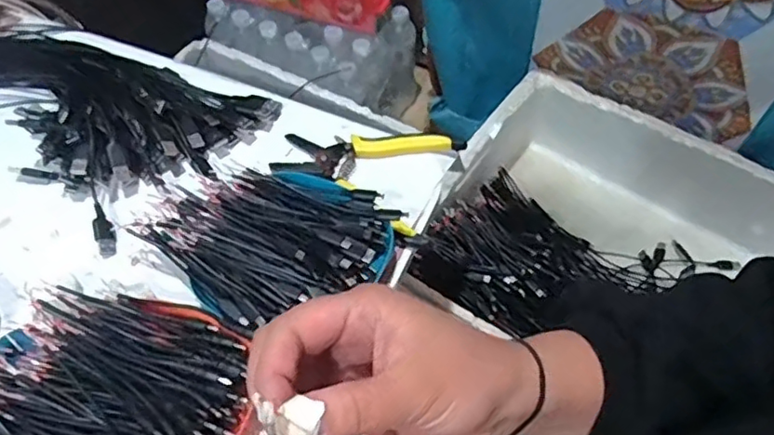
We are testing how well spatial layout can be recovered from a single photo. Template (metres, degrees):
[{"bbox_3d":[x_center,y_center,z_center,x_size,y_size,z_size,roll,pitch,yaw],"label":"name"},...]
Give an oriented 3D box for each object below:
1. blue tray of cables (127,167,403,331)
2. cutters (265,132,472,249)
[{"bbox_3d":[-0.085,0.018,0.481,0.161,0.050,0.153,-34,64,-21],"label":"blue tray of cables"},{"bbox_3d":[-0.021,-0.049,0.541,0.152,0.023,0.117,20,59,12],"label":"cutters"}]

